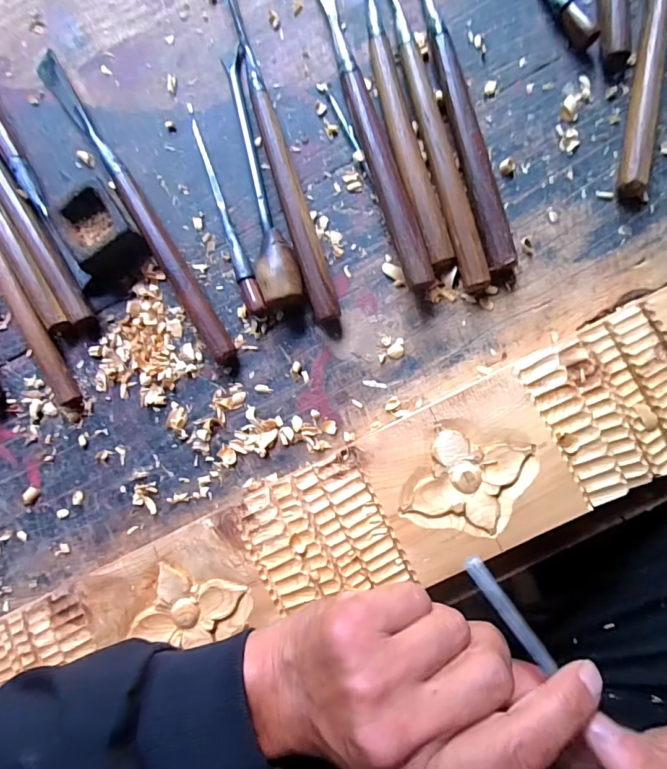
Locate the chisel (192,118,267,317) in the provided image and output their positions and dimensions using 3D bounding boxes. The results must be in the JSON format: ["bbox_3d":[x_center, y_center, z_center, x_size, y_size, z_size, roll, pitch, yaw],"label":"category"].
[{"bbox_3d":[-0.077,-0.116,0.322,0.013,0.015,0.147,-22,88,4],"label":"chisel"}]

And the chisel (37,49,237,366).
[{"bbox_3d":[-0.142,-0.128,0.324,0.017,0.018,0.261,-32,87,4],"label":"chisel"}]

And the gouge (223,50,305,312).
[{"bbox_3d":[-0.051,-0.141,0.311,0.026,0.028,0.181,-12,89,4],"label":"gouge"}]

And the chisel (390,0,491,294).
[{"bbox_3d":[0.062,-0.184,0.307,0.018,0.018,0.252,-16,88,4],"label":"chisel"}]

